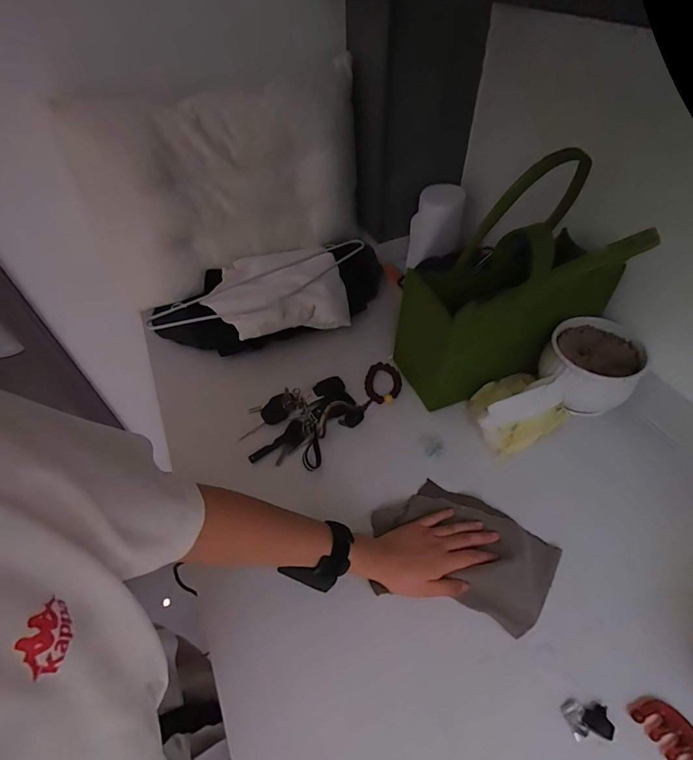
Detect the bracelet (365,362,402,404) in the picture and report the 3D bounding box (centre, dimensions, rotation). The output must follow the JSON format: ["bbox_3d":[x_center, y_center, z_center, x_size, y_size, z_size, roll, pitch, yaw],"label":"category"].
[{"bbox_3d":[0.063,0.004,0.703,0.061,0.008,0.083,0,49,2],"label":"bracelet"}]

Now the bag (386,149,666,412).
[{"bbox_3d":[0.228,-0.140,0.591,0.273,0.325,0.133,-12,50,-9],"label":"bag"}]

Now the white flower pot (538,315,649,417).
[{"bbox_3d":[0.370,-0.021,0.630,0.125,0.088,0.140,22,53,20],"label":"white flower pot"}]

